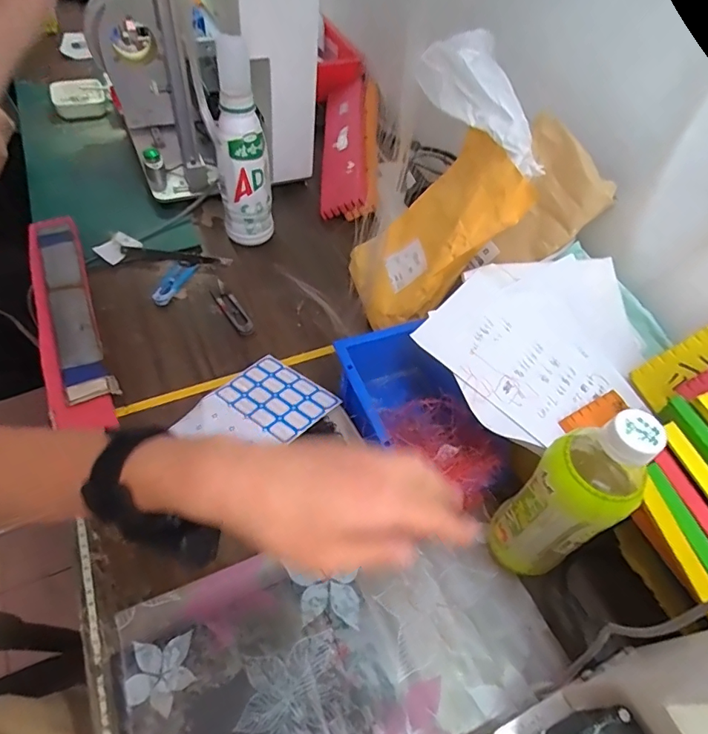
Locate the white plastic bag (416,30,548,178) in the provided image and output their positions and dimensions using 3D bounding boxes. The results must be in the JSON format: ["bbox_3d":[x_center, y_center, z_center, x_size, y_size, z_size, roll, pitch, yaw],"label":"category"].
[{"bbox_3d":[0.126,-0.245,0.449,0.157,0.065,0.044,47,59,0],"label":"white plastic bag"}]

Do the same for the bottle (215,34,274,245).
[{"bbox_3d":[-0.140,-0.265,0.605,0.058,0.239,0.053,25,54,11],"label":"bottle"}]

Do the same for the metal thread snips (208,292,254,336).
[{"bbox_3d":[-0.153,-0.075,0.603,0.027,0.013,0.086,-24,60,-23],"label":"metal thread snips"}]

